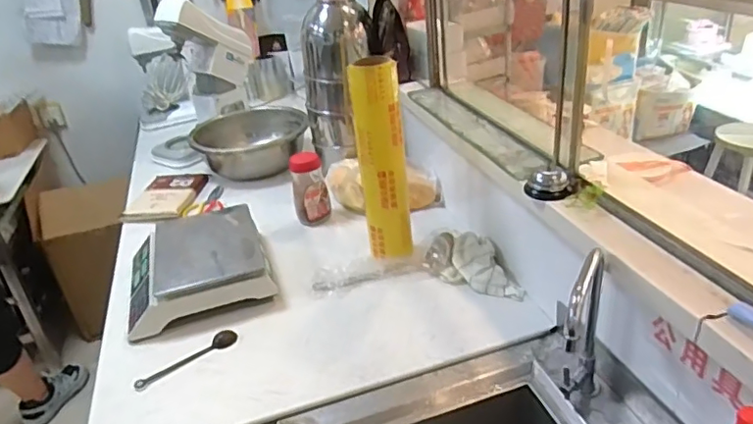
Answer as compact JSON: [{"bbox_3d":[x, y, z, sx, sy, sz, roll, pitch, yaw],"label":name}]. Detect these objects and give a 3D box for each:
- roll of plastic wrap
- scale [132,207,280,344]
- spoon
[{"bbox_3d":[0.016,-0.096,1.243,0.085,0.484,0.079,9,32,26],"label":"roll of plastic wrap"},{"bbox_3d":[-0.427,0.126,1.356,0.314,0.095,0.358,-14,30,-14],"label":"scale"},{"bbox_3d":[-0.379,0.293,1.127,0.208,0.016,0.043,-25,34,-30],"label":"spoon"}]

